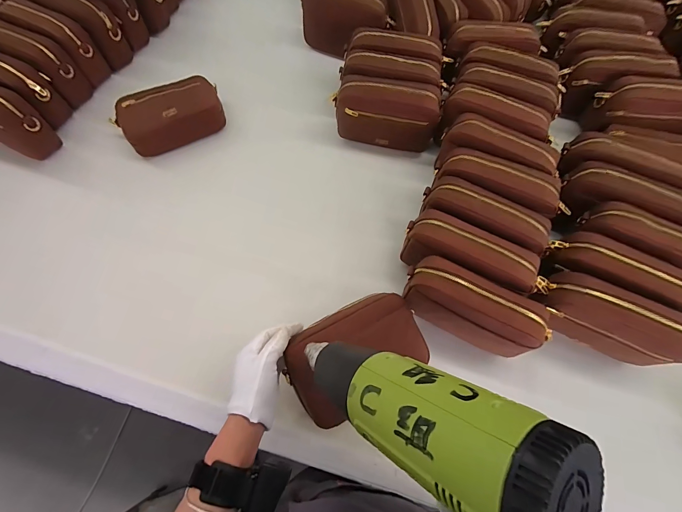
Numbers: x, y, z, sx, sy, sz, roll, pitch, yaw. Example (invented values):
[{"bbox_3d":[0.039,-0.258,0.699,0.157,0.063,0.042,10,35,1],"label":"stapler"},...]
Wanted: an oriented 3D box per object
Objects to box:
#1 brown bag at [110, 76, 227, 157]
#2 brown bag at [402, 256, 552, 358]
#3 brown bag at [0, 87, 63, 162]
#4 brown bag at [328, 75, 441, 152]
[{"bbox_3d":[-0.347,-0.295,0.671,0.205,0.087,0.115,-33,72,-15],"label":"brown bag"},{"bbox_3d":[0.193,0.072,0.471,0.201,0.076,0.080,24,68,8],"label":"brown bag"},{"bbox_3d":[-0.633,-0.260,0.604,0.169,0.119,0.087,30,69,11],"label":"brown bag"},{"bbox_3d":[0.087,-0.275,0.635,0.196,0.119,0.067,14,67,4],"label":"brown bag"}]

